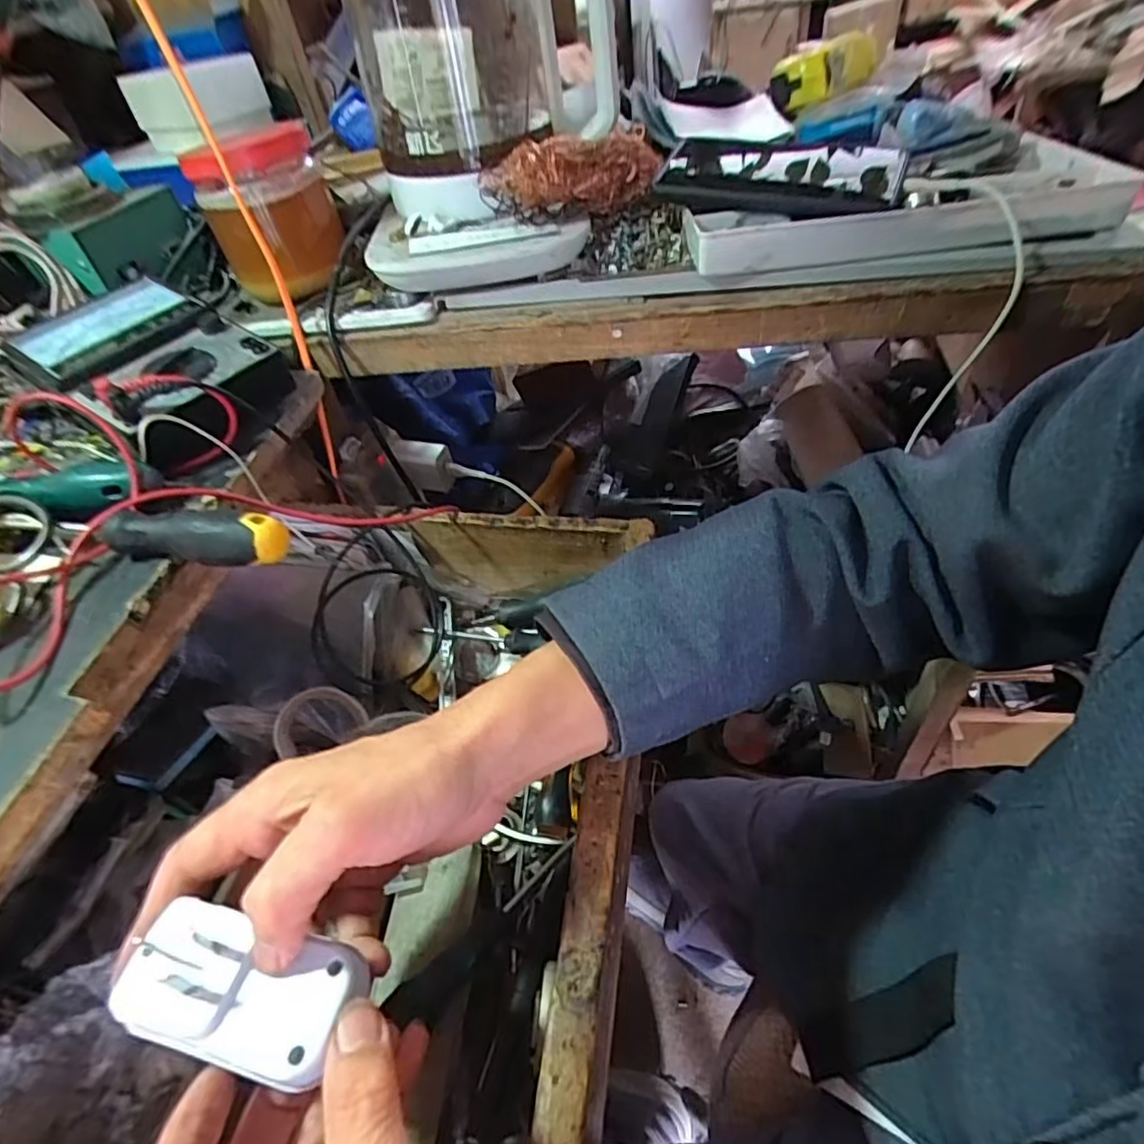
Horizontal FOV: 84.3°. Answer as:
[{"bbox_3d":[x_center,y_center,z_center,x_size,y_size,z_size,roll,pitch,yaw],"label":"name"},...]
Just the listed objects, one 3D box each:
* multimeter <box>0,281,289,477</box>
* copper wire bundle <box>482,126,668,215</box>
[{"bbox_3d":[-0.275,-0.133,0.421,0.185,0.048,0.111,28,57,28],"label":"multimeter"},{"bbox_3d":[0.006,-0.292,0.460,0.136,0.046,0.043,-21,47,-11],"label":"copper wire bundle"}]

